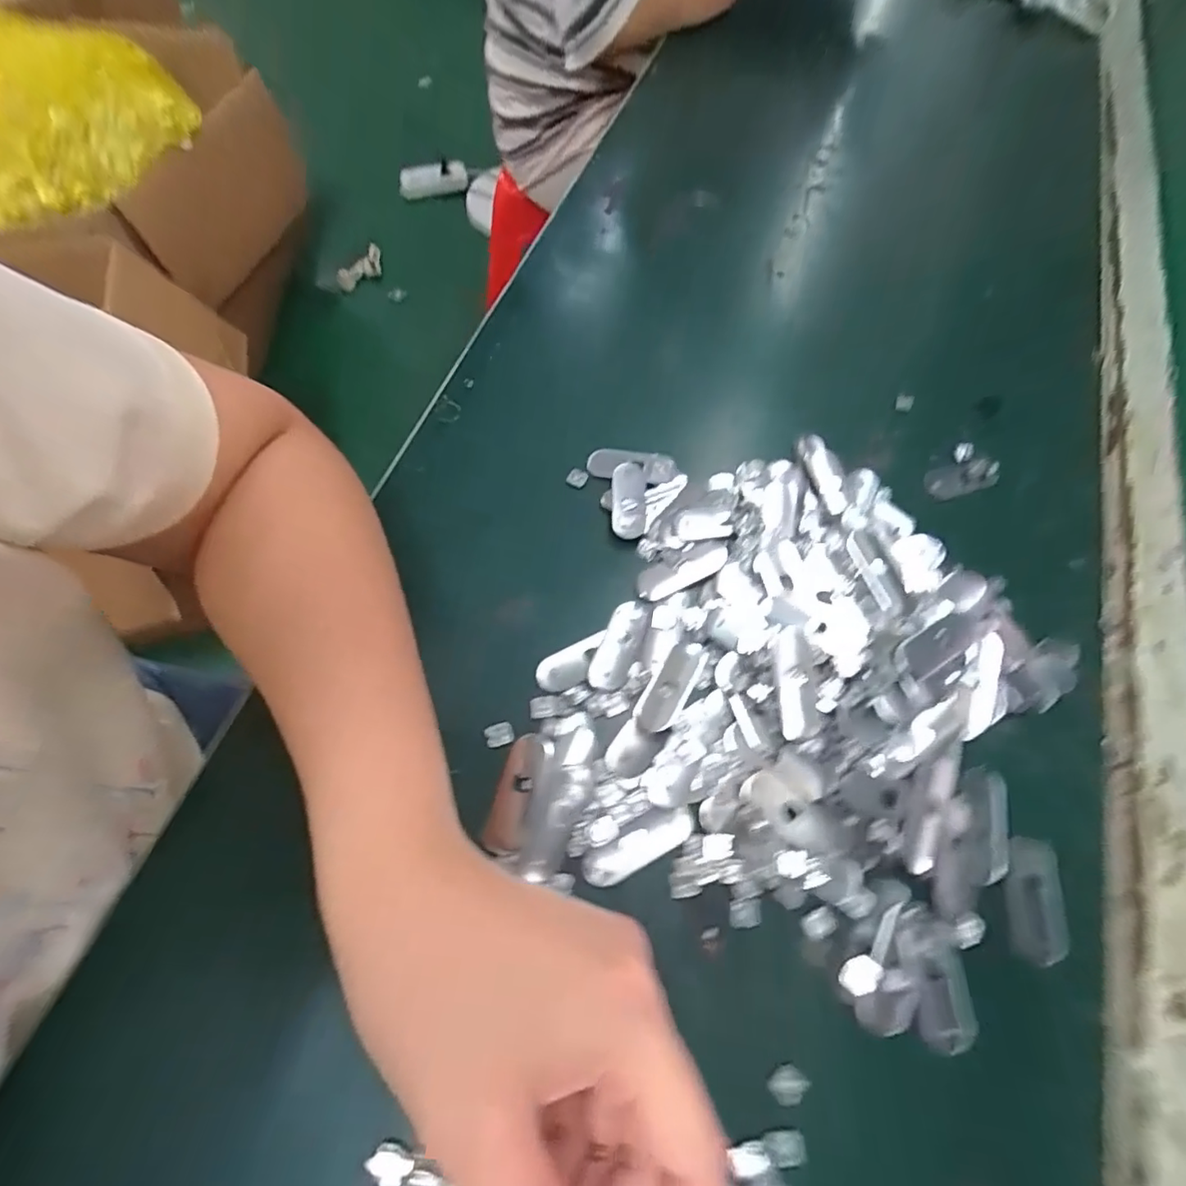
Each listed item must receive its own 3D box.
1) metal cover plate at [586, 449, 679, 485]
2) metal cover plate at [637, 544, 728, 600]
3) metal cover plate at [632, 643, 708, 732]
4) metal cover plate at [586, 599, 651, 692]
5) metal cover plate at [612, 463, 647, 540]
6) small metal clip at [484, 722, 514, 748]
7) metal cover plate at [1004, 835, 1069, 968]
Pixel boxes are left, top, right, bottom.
[{"bbox_3d":[0.022,-0.073,0.334,0.049,0.004,0.018,8,78,8],"label":"metal cover plate"},{"bbox_3d":[0.048,-0.012,0.310,0.052,0.004,0.017,-21,68,-13],"label":"metal cover plate"},{"bbox_3d":[0.038,0.044,0.282,0.019,0.004,0.050,30,67,10],"label":"metal cover plate"},{"bbox_3d":[0.014,0.025,0.292,0.020,0.004,0.050,22,66,6],"label":"metal cover plate"},{"bbox_3d":[0.020,-0.052,0.325,0.019,0.006,0.047,3,65,-2],"label":"metal cover plate"},{"bbox_3d":[-0.044,0.066,0.270,0.013,0.004,0.010,-16,67,-10],"label":"small metal clip"},{"bbox_3d":[0.195,0.135,0.256,0.028,0.004,0.049,11,65,2],"label":"metal cover plate"}]

